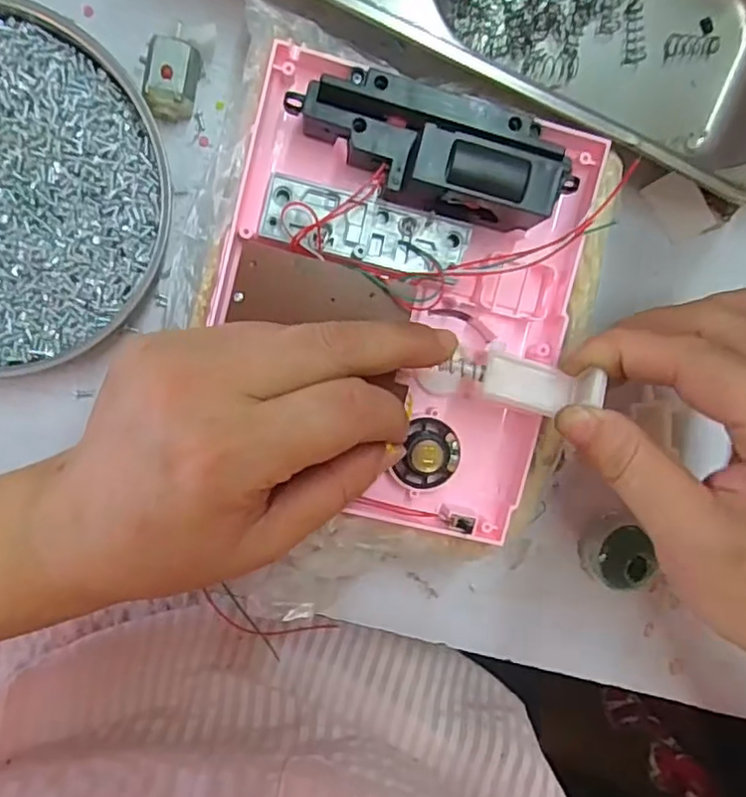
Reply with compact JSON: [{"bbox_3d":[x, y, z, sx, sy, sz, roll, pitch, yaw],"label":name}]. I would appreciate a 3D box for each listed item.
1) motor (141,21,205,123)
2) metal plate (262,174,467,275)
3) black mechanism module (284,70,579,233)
[{"bbox_3d":[-0.079,-0.128,0.251,0.019,0.015,0.032,16,95,-7],"label":"motor"},{"bbox_3d":[-0.002,-0.063,0.235,0.076,0.009,0.024,12,96,-6],"label":"metal plate"},{"bbox_3d":[0.022,-0.089,0.222,0.099,0.029,0.040,18,95,-7],"label":"black mechanism module"}]

